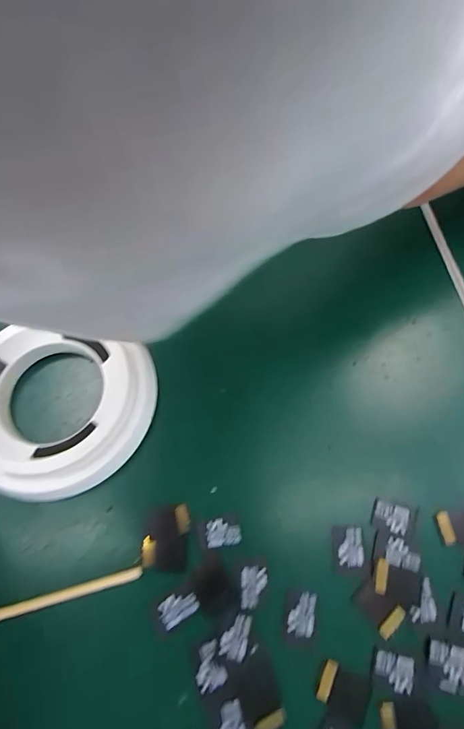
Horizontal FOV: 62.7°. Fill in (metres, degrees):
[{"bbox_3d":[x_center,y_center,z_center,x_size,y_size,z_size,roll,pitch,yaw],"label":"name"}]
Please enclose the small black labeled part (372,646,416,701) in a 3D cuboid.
[{"bbox_3d":[0.047,0.090,0.109,0.012,0.004,0.012,11,67,5],"label":"small black labeled part"}]

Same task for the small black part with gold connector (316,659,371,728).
[{"bbox_3d":[0.032,0.094,0.108,0.014,0.004,0.012,23,67,11],"label":"small black part with gold connector"}]

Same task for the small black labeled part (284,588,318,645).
[{"bbox_3d":[0.021,0.077,0.116,0.009,0.004,0.014,2,66,6],"label":"small black labeled part"}]

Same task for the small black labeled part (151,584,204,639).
[{"bbox_3d":[-0.017,0.075,0.117,0.014,0.004,0.010,-26,69,-11],"label":"small black labeled part"}]

